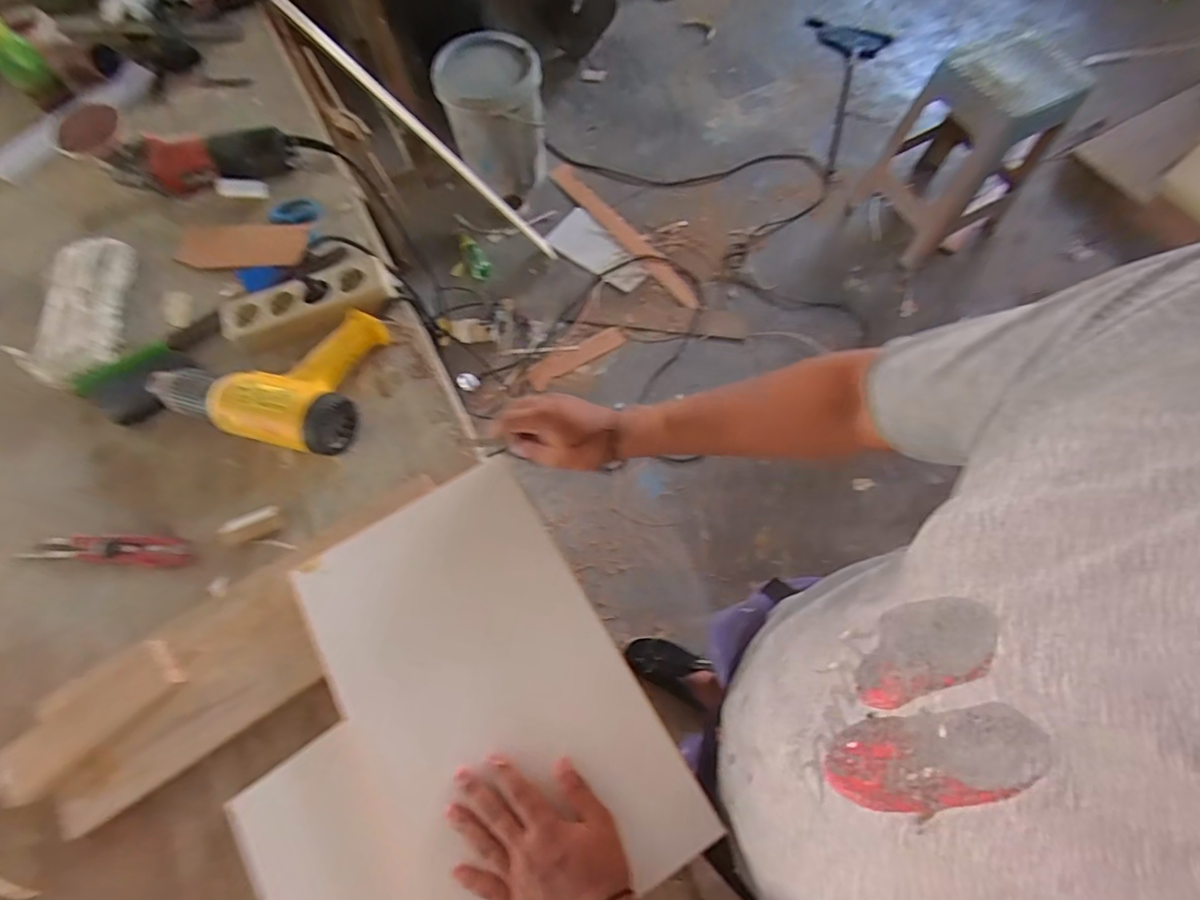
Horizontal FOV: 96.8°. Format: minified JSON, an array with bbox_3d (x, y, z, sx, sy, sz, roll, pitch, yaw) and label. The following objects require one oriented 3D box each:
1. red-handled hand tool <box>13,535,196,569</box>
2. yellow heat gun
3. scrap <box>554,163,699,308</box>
[{"bbox_3d":[-0.533,0.105,0.577,0.169,0.011,0.034,5,69,0],"label":"red-handled hand tool"},{"bbox_3d":[-0.397,-0.101,0.627,0.245,0.069,0.178,11,68,6],"label":"yellow heat gun"},{"bbox_3d":[0.078,-0.723,1.772,0.079,0.031,0.707,-37,72,-13],"label":"scrap"}]

